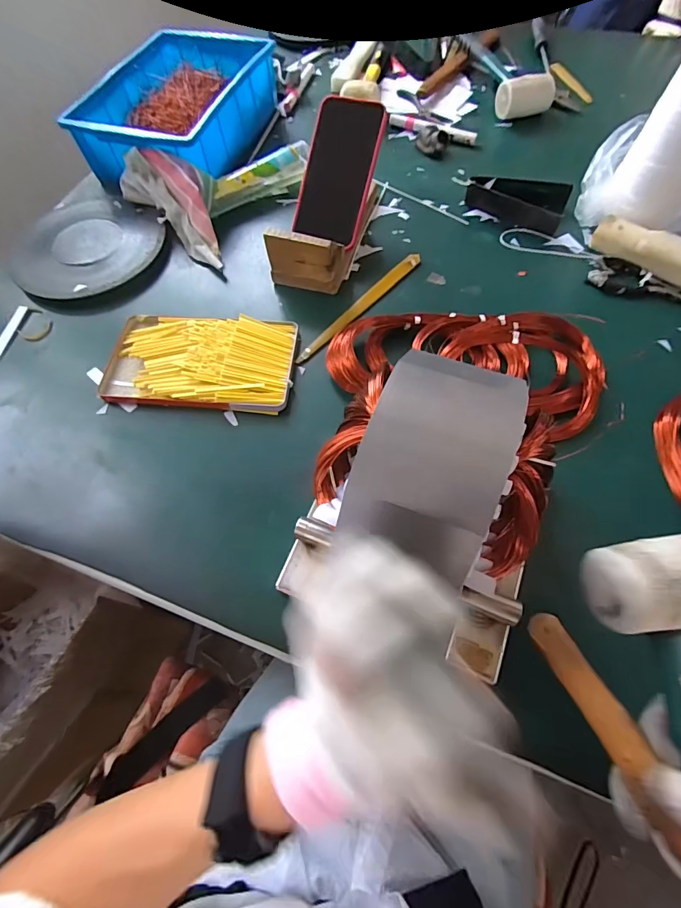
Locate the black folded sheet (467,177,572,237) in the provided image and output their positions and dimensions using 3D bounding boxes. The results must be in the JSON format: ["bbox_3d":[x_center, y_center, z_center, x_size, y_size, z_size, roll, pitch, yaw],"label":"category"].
[{"bbox_3d":[0.228,-0.331,0.561,0.126,0.033,0.068,24,65,14],"label":"black folded sheet"}]

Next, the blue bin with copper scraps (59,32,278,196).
[{"bbox_3d":[-0.237,-0.512,0.644,0.209,0.091,0.296,14,63,10],"label":"blue bin with copper scraps"}]

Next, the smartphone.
[{"bbox_3d":[-0.004,-0.335,0.508,0.083,0.013,0.158,17,97,9],"label":"smartphone"}]

